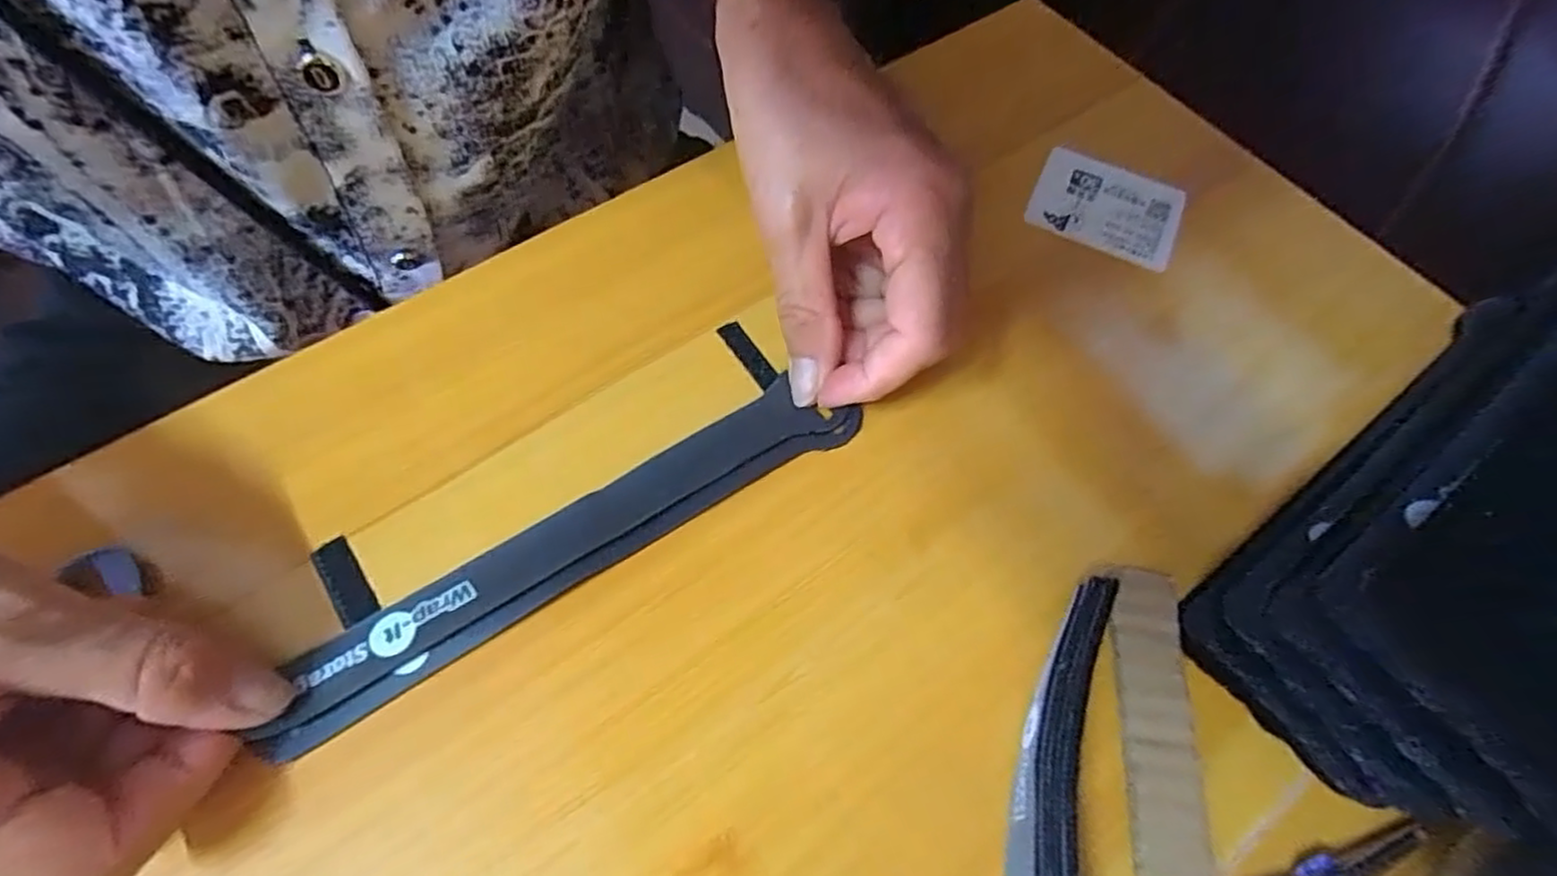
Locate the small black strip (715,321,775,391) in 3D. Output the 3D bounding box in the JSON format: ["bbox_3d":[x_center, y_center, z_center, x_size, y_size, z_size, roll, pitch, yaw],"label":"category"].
[{"bbox_3d":[-0.011,-0.030,0.256,0.008,0.004,0.030,-31,69,-16],"label":"small black strip"}]

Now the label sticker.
[{"bbox_3d":[0.139,-0.099,0.301,0.059,0.006,0.049,24,66,9],"label":"label sticker"}]

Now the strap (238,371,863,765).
[{"bbox_3d":[-0.061,0.032,0.221,0.191,0.005,0.028,-30,69,-17],"label":"strap"}]

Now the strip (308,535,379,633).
[{"bbox_3d":[-0.130,0.044,0.213,0.011,0.004,0.029,-33,70,-17],"label":"strip"}]

